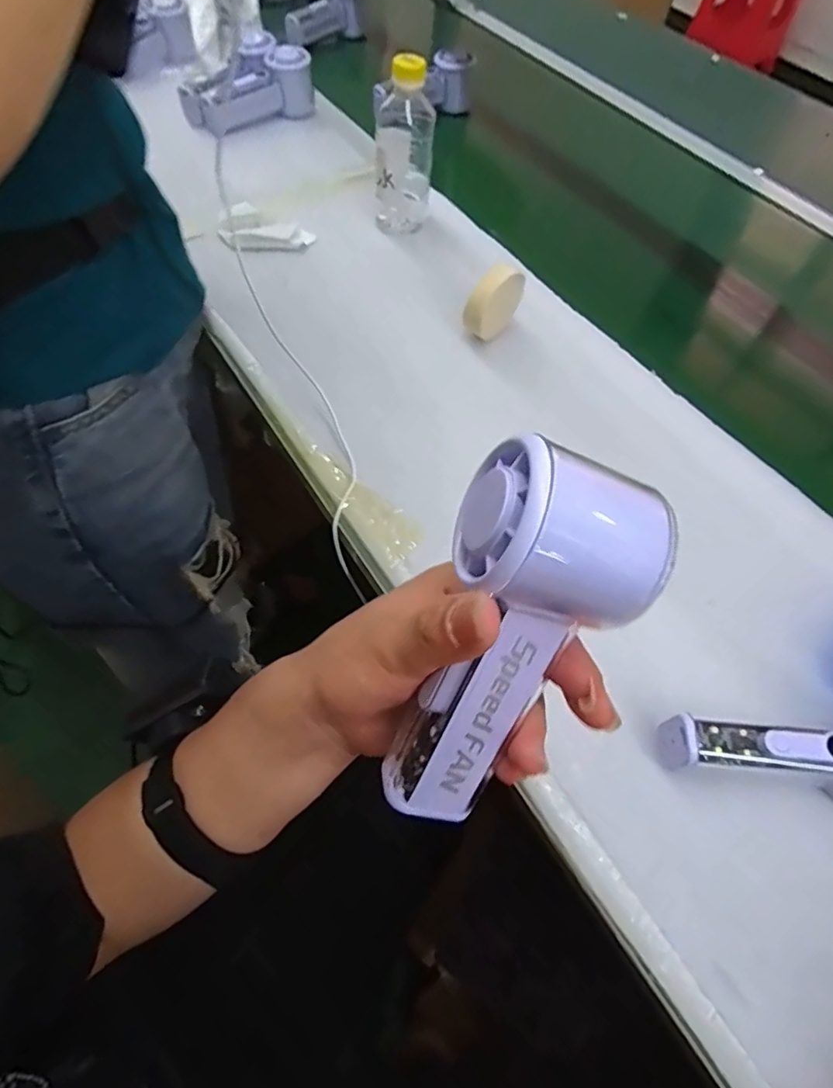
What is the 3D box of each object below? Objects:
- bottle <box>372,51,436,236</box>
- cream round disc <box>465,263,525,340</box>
[{"bbox_3d":[-0.014,-0.398,0.559,0.061,0.154,0.050,4,59,-2],"label":"bottle"},{"bbox_3d":[0.072,-0.223,0.494,0.018,0.067,0.064,39,64,17],"label":"cream round disc"}]

